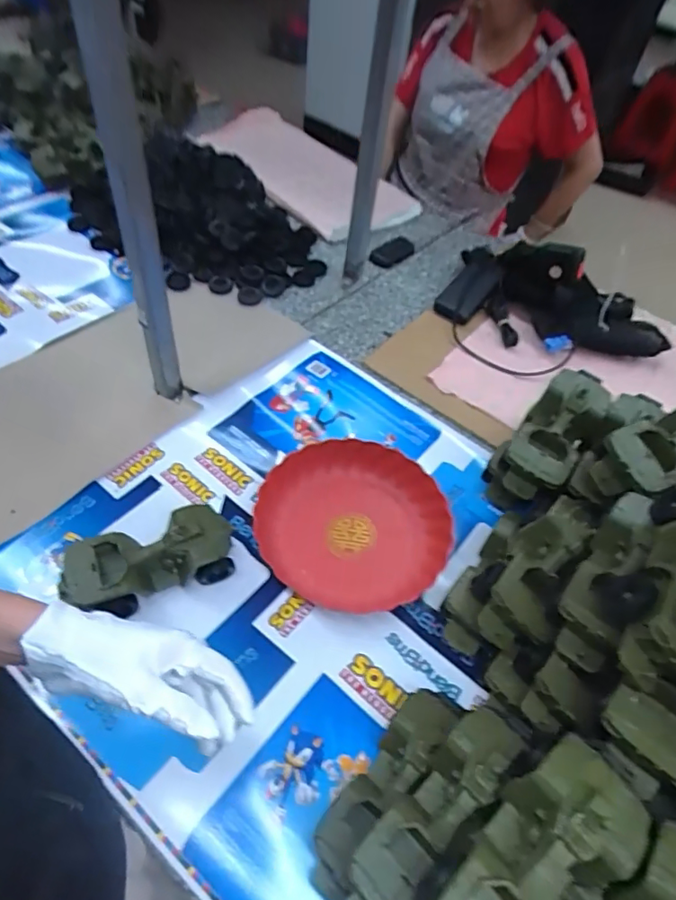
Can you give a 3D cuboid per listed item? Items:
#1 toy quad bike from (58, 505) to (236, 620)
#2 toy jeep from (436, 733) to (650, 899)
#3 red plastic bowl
[{"bbox_3d":[-0.215,0.128,0.629,0.182,0.073,0.078,-16,55,-18],"label":"toy quad bike"},{"bbox_3d":[0.130,0.293,0.368,0.181,0.078,0.087,-35,63,-29],"label":"toy jeep"},{"bbox_3d":[0.017,0.093,0.702,0.241,0.046,0.221,3,51,-4],"label":"red plastic bowl"}]

